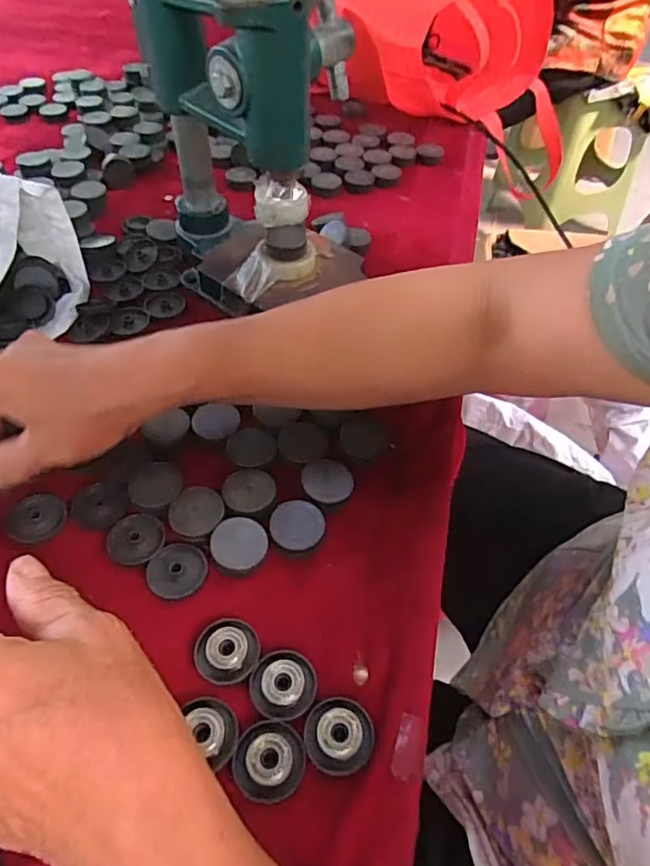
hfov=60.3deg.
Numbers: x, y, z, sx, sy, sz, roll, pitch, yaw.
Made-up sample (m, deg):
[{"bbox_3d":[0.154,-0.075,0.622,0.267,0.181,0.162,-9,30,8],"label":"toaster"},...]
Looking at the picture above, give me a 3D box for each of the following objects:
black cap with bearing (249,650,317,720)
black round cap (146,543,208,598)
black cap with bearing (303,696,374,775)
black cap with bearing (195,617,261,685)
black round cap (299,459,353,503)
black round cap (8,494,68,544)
[{"bbox_3d":[-0.021,0.127,0.285,0.033,0.008,0.033,0,48,0],"label":"black cap with bearing"},{"bbox_3d":[-0.086,0.079,0.326,0.032,0.004,0.033,0,48,0],"label":"black round cap"},{"bbox_3d":[0.007,0.147,0.272,0.032,0.013,0.033,0,48,0],"label":"black cap with bearing"},{"bbox_3d":[-0.052,0.114,0.296,0.034,0.008,0.032,0,48,0],"label":"black cap with bearing"},{"bbox_3d":[0.002,0.030,0.357,0.032,0.006,0.030,0,48,0],"label":"black round cap"},{"bbox_3d":[-0.177,0.052,0.345,0.031,0.007,0.032,0,48,0],"label":"black round cap"}]

